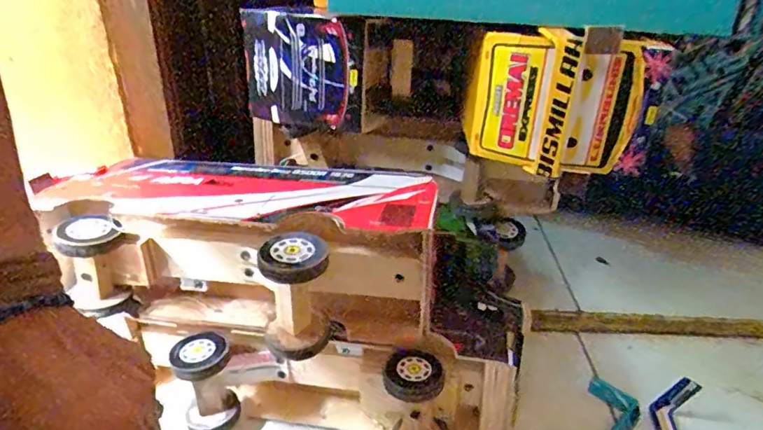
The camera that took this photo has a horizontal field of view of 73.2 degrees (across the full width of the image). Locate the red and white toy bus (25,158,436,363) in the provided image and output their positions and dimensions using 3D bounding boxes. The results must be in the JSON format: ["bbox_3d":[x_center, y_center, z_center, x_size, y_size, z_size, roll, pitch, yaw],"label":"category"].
[{"bbox_3d":[-0.128,0.035,0.482,0.349,0.116,0.179,5,27,10],"label":"red and white toy bus"}]

